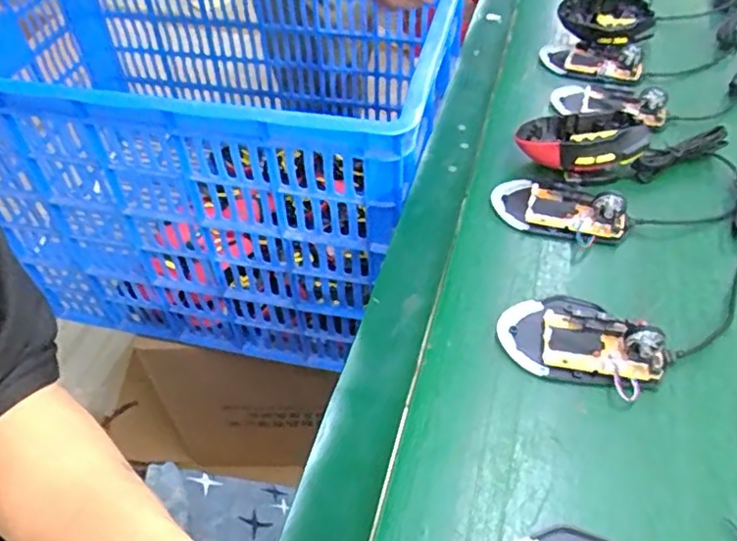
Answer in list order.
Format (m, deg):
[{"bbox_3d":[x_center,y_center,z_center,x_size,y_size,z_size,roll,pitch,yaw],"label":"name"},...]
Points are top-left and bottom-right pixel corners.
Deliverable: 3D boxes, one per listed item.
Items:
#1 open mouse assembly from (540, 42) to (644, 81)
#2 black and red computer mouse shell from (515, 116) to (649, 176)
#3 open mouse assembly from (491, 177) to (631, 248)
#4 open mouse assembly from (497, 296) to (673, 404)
[{"bbox_3d":[0.246,-0.235,0.683,0.113,0.027,0.061,27,54,25],"label":"open mouse assembly"},{"bbox_3d":[0.190,-0.118,0.561,0.109,0.044,0.060,-2,48,1],"label":"black and red computer mouse shell"},{"bbox_3d":[0.161,-0.055,0.519,0.113,0.028,0.054,25,53,23],"label":"open mouse assembly"},{"bbox_3d":[0.152,0.044,0.429,0.112,0.032,0.068,17,50,17],"label":"open mouse assembly"}]

